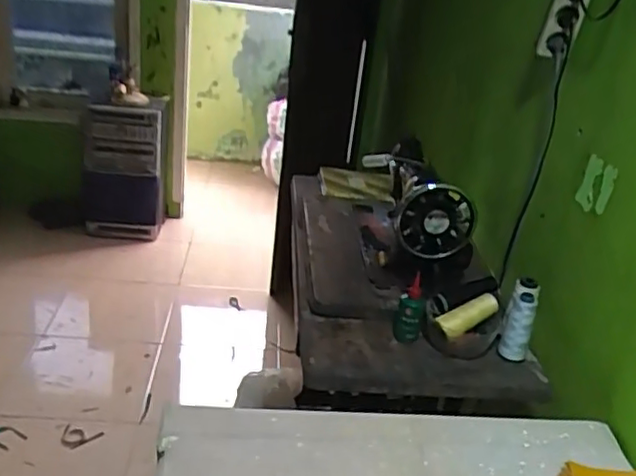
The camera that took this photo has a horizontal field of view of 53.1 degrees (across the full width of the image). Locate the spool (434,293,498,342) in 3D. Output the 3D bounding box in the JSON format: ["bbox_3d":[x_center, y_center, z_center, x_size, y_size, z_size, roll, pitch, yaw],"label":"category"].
[{"bbox_3d":[0.244,0.127,1.032,0.111,0.038,0.032,-25,35,-15],"label":"spool"}]

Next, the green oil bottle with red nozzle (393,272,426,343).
[{"bbox_3d":[0.152,0.118,1.036,0.044,0.120,0.034,12,26,10],"label":"green oil bottle with red nozzle"}]

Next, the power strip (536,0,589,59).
[{"bbox_3d":[0.386,-0.359,0.972,0.055,0.194,0.031,6,45,-3],"label":"power strip"}]

